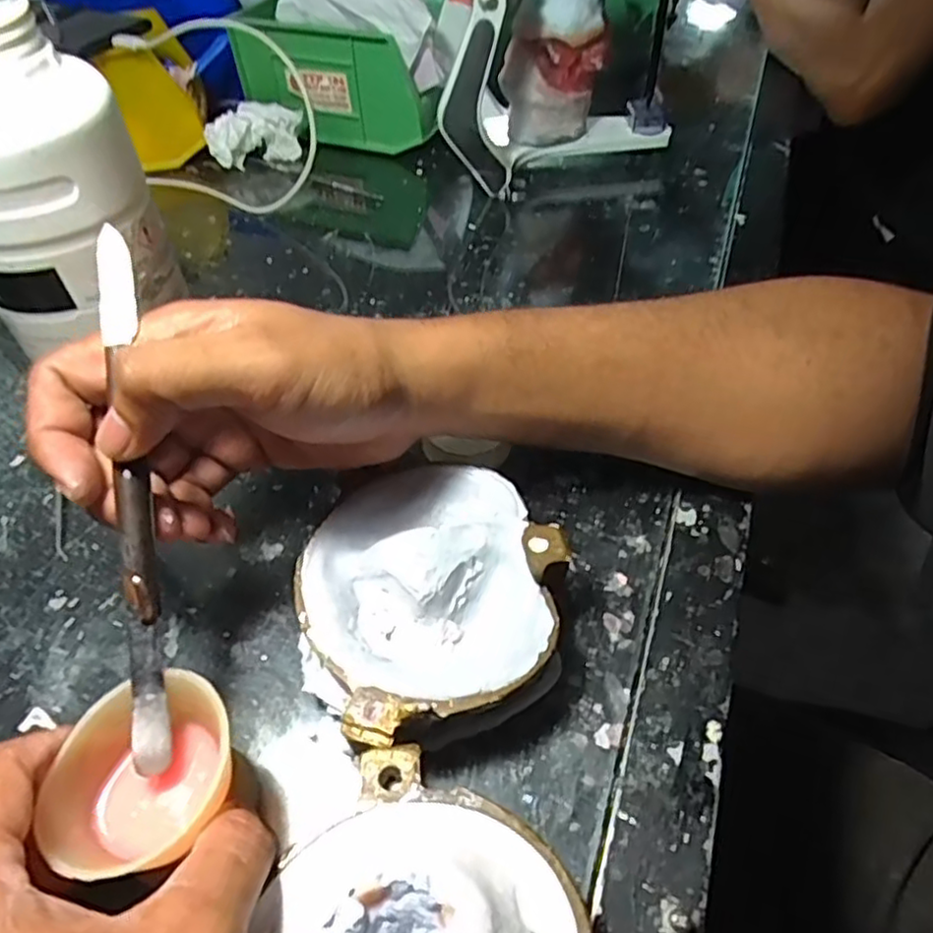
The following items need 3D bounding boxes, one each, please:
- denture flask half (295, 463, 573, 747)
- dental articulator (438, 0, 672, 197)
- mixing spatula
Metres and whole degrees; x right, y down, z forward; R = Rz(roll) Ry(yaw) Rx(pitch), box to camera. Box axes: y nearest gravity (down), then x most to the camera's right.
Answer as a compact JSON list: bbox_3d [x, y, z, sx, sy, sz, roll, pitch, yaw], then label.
[{"bbox_3d":[-0.013,0.048,0.256,0.093,0.036,0.100,-1,48,1],"label":"denture flask half"},{"bbox_3d":[0.065,-0.271,0.456,0.159,0.149,0.123,6,49,8],"label":"dental articulator"},{"bbox_3d":[-0.107,0.006,0.213,0.011,0.008,0.173,-8,82,-5],"label":"mixing spatula"}]

